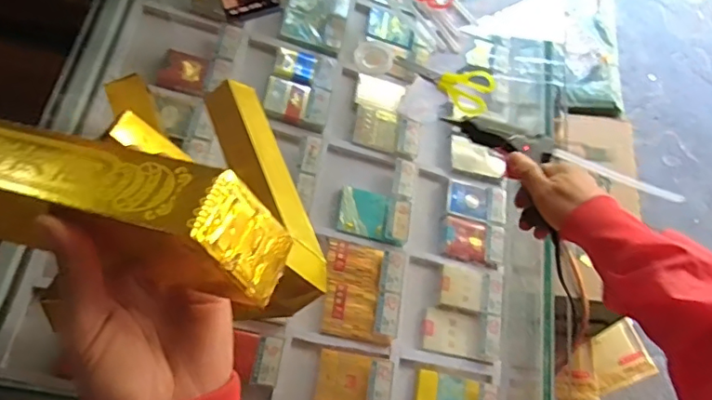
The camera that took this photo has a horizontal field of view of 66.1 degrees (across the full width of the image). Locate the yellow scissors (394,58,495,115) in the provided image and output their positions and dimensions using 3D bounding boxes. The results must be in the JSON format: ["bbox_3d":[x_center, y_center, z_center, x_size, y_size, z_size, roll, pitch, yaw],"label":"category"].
[{"bbox_3d":[0.101,-0.140,0.656,0.121,0.022,0.051,21,68,11],"label":"yellow scissors"}]

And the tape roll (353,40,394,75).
[{"bbox_3d":[0.023,-0.181,0.689,0.048,0.021,0.046,-1,66,2],"label":"tape roll"}]

